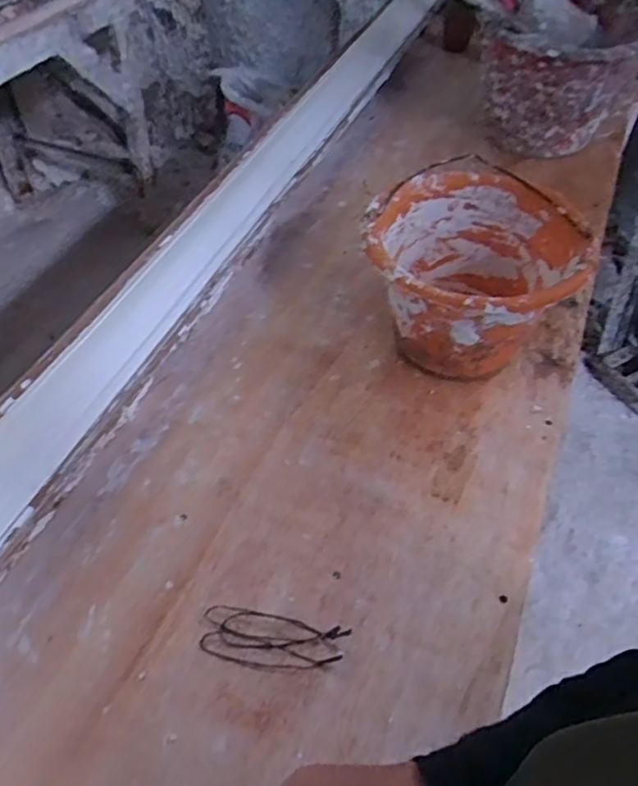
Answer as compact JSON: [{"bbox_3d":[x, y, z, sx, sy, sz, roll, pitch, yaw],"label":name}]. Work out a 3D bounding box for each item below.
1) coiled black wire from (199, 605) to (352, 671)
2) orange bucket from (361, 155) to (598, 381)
[{"bbox_3d":[-0.041,0.220,0.584,0.129,0.006,0.047,7,48,5],"label":"coiled black wire"},{"bbox_3d":[0.180,-0.129,0.786,0.234,0.168,0.247,1,48,-1],"label":"orange bucket"}]

